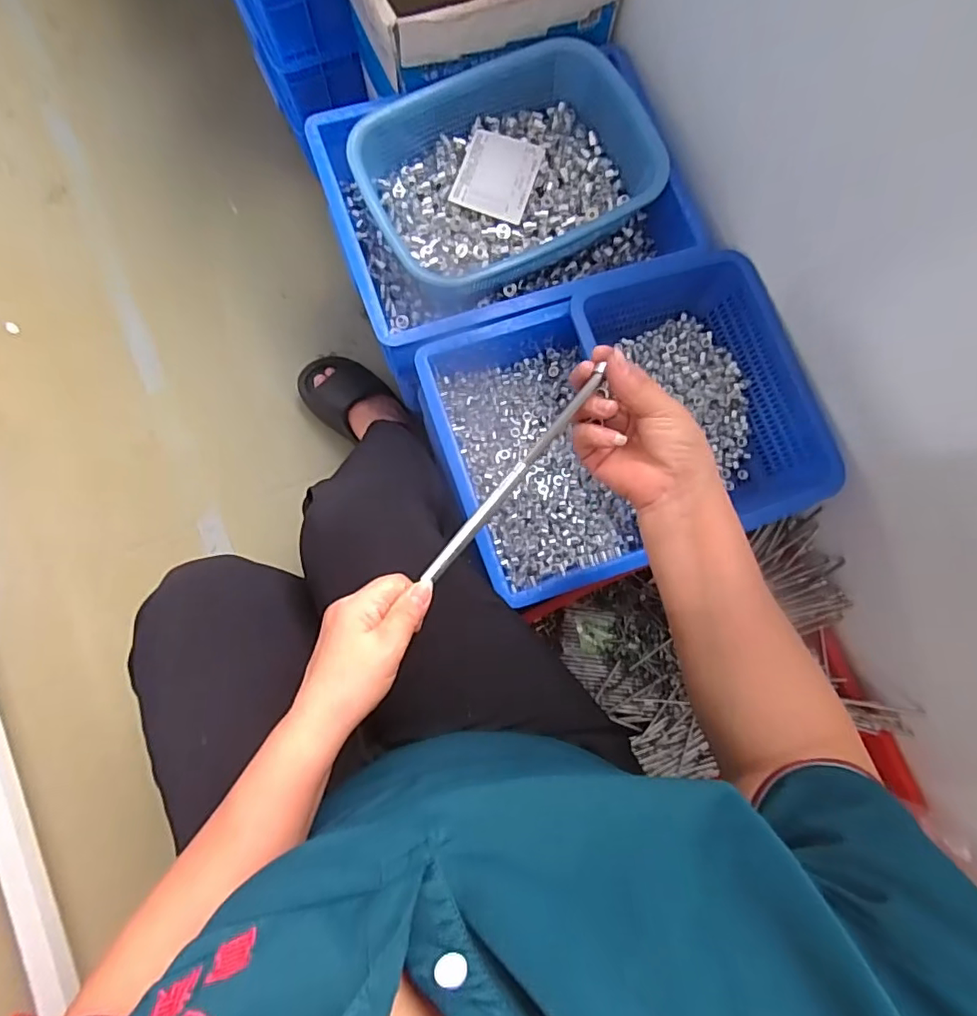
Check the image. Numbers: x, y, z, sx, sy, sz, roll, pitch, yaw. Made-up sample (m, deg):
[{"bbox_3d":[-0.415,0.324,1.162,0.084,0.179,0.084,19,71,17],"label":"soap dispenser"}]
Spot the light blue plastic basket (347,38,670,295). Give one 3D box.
[{"bbox_3d":[0.019,-0.412,0.679,0.346,0.072,0.244,-24,83,-7],"label":"light blue plastic basket"}]

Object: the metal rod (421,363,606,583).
[{"bbox_3d":[0.019,-0.022,0.406,0.011,0.010,0.193,40,94,3],"label":"metal rod"}]

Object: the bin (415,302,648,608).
[{"bbox_3d":[0.040,-0.062,0.652,0.181,0.099,0.326,-16,82,-6],"label":"bin"}]

